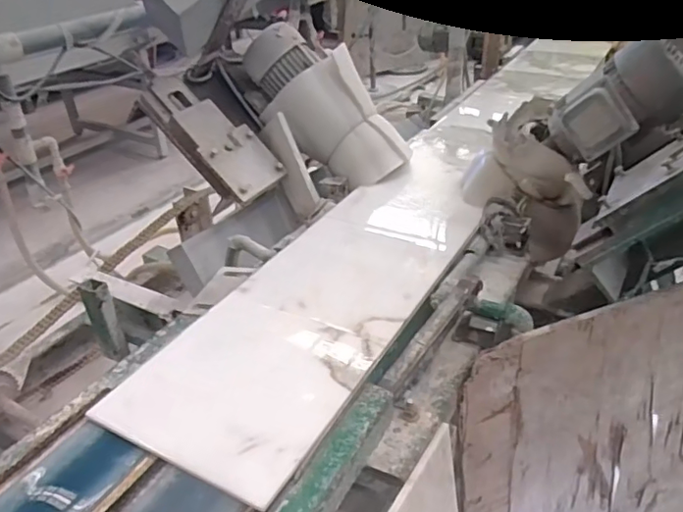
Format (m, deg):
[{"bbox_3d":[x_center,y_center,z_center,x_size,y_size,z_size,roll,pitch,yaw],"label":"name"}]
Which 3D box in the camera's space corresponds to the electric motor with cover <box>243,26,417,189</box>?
[{"bbox_3d":[-0.030,-0.366,1.365,0.452,0.167,0.219,46,50,1],"label":"electric motor with cover"}]

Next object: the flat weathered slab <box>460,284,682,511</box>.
[{"bbox_3d":[0.473,0.411,1.058,0.528,0.724,0.019,-16,26,-13],"label":"flat weathered slab"}]

